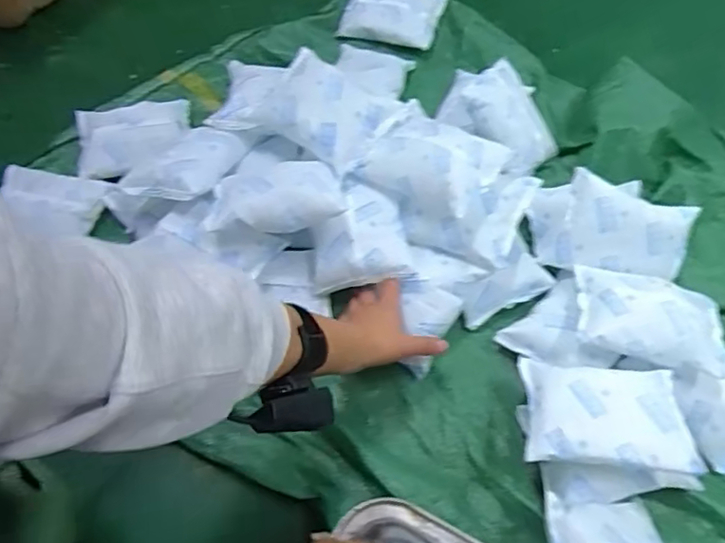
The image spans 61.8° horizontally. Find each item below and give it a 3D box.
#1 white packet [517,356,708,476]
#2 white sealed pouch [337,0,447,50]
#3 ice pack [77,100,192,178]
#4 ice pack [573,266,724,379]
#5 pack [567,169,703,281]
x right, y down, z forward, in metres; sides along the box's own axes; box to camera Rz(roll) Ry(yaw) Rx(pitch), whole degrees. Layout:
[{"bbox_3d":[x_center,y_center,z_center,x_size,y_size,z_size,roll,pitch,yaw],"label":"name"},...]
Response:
[{"bbox_3d":[0.236,0.138,0.589,0.151,0.038,0.105,6,61,2],"label":"white packet"},{"bbox_3d":[0.047,-0.407,0.970,0.149,0.025,0.102,13,76,-1],"label":"white sealed pouch"},{"bbox_3d":[-0.312,-0.188,0.820,0.154,0.040,0.100,-18,63,-12],"label":"ice pack"},{"bbox_3d":[0.307,0.047,0.644,0.149,0.042,0.101,14,61,9],"label":"ice pack"},{"bbox_3d":[0.299,-0.038,0.687,0.144,0.114,0.041,14,17,0],"label":"pack"}]

